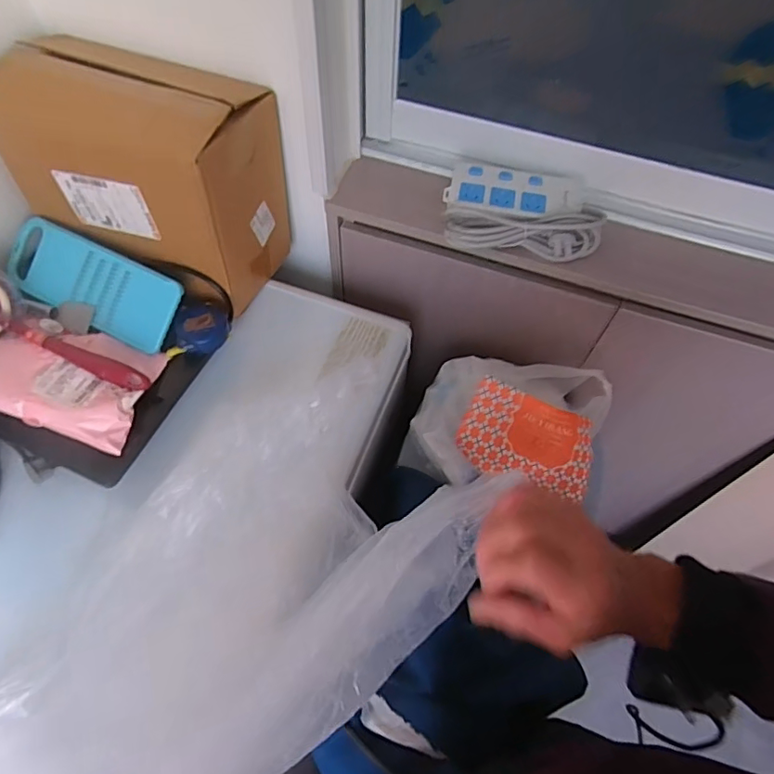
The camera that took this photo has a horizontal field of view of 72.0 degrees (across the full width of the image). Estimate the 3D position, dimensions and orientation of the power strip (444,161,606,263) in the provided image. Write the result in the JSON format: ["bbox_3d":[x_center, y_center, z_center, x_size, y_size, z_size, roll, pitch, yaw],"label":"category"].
[{"bbox_3d":[0.183,-0.244,0.736,0.206,0.045,0.163,1,61,-1],"label":"power strip"}]

